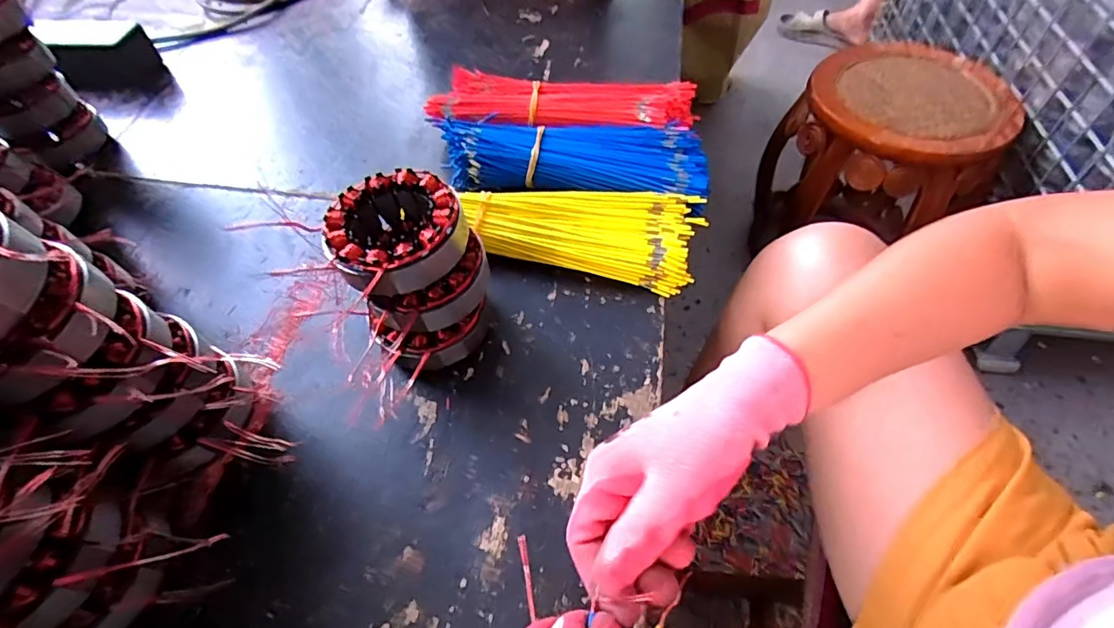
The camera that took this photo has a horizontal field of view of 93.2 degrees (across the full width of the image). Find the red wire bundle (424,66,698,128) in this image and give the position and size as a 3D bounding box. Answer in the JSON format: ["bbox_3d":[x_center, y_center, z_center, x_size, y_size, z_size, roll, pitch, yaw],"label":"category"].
[{"bbox_3d":[0.008,-0.206,0.537,0.263,0.044,0.075,3,55,4],"label":"red wire bundle"}]

